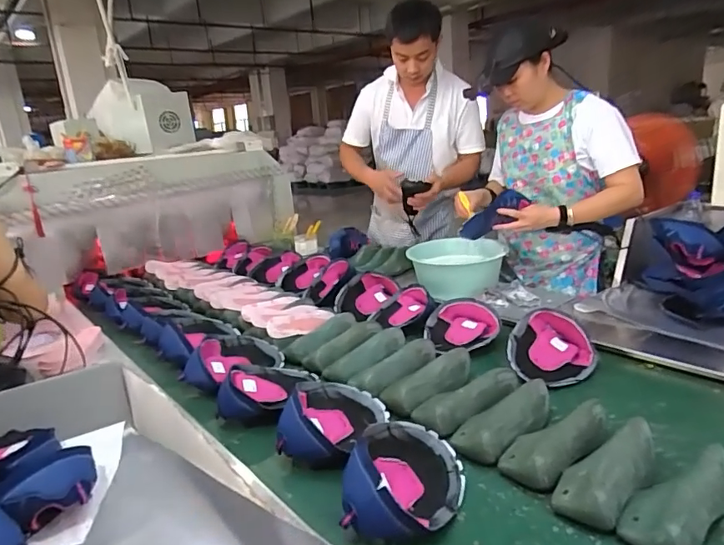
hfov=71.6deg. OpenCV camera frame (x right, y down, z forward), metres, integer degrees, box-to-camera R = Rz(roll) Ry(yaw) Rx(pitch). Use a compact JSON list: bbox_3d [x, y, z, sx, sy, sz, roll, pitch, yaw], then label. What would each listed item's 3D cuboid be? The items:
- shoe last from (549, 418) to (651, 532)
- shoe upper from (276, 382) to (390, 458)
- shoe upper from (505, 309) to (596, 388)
[{"bbox_3d":[0.361,0.279,0.736,0.200,0.065,0.093,-18,21,-38],"label":"shoe last"},{"bbox_3d":[-0.057,0.258,0.898,0.138,0.094,0.223,3,18,27],"label":"shoe upper"},{"bbox_3d":[0.412,0.161,1.091,0.170,0.092,0.227,1,17,21],"label":"shoe upper"}]

